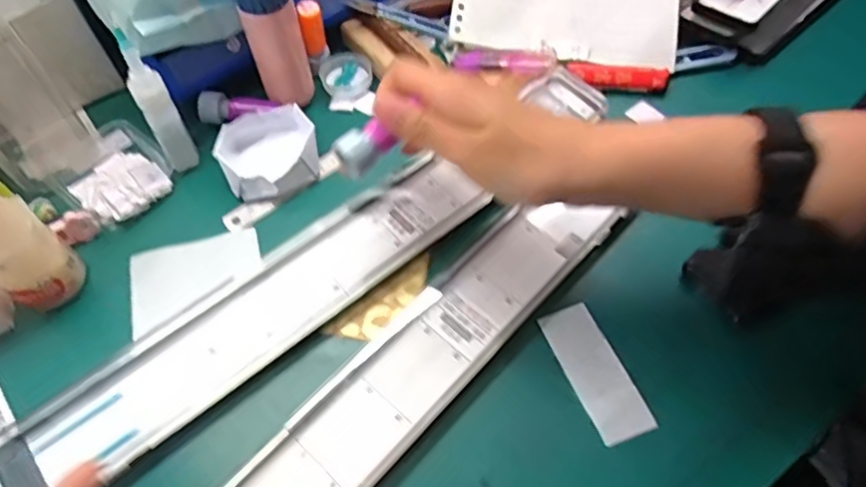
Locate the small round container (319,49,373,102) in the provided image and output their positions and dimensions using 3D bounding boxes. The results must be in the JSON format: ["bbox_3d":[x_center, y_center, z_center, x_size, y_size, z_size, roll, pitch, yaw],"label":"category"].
[{"bbox_3d":[-0.069,-0.135,0.507,0.044,0.009,0.044,0,58,-1],"label":"small round container"}]

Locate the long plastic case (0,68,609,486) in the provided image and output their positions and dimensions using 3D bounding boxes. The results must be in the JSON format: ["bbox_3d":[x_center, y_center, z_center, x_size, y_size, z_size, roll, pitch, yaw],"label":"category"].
[{"bbox_3d":[-0.062,0.008,0.419,0.448,0.025,0.071,-36,65,-19],"label":"long plastic case"}]

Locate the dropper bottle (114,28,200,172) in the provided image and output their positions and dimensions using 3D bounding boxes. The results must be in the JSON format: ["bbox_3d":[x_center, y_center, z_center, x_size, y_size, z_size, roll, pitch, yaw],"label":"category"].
[{"bbox_3d":[-0.184,-0.093,0.423,0.022,0.096,0.027,-29,63,-17],"label":"dropper bottle"}]

